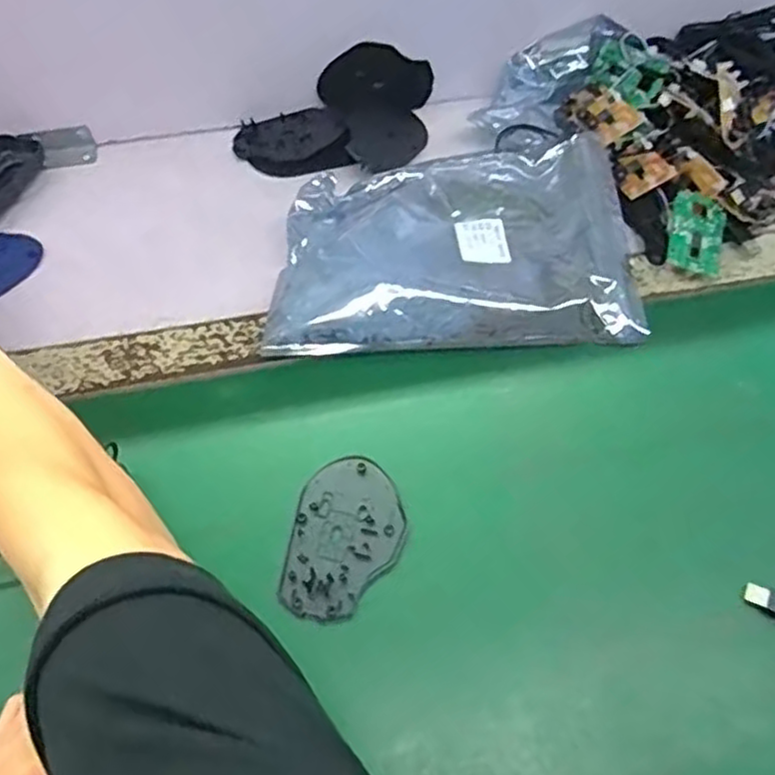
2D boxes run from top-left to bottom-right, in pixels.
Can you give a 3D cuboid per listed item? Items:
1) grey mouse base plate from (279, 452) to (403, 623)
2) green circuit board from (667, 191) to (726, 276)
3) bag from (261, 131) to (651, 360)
[{"bbox_3d":[-0.026,0.100,0.464,0.070,0.015,0.107,8,58,4],"label":"grey mouse base plate"},{"bbox_3d":[0.261,-0.132,0.593,0.047,0.007,0.079,18,67,-6],"label":"green circuit board"},{"bbox_3d":[0.053,-0.114,0.574,0.286,0.036,0.183,-2,58,-3],"label":"bag"}]

